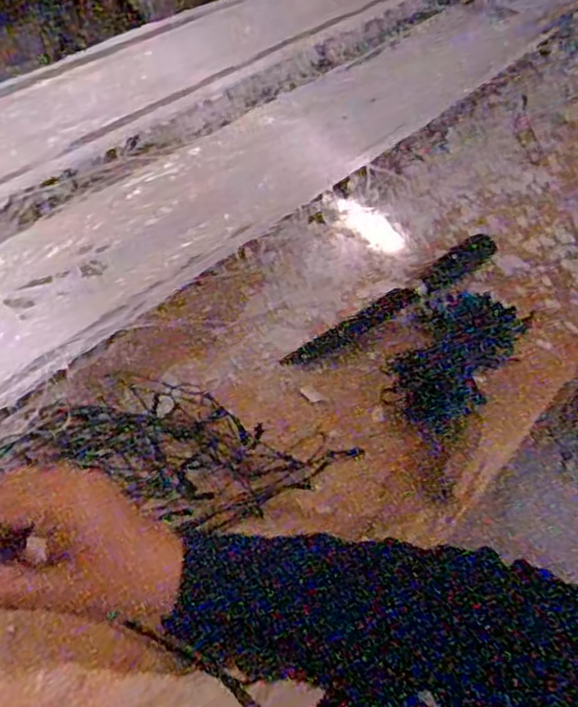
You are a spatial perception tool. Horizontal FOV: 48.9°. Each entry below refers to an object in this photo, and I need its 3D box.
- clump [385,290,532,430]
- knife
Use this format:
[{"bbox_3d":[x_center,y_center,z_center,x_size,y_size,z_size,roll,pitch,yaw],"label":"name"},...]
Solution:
[{"bbox_3d":[0.136,0.002,0.535,0.080,0.035,0.131,29,53,17],"label":"clump"},{"bbox_3d":[0.104,-0.052,0.593,0.252,0.016,0.030,-31,60,-28],"label":"knife"}]

